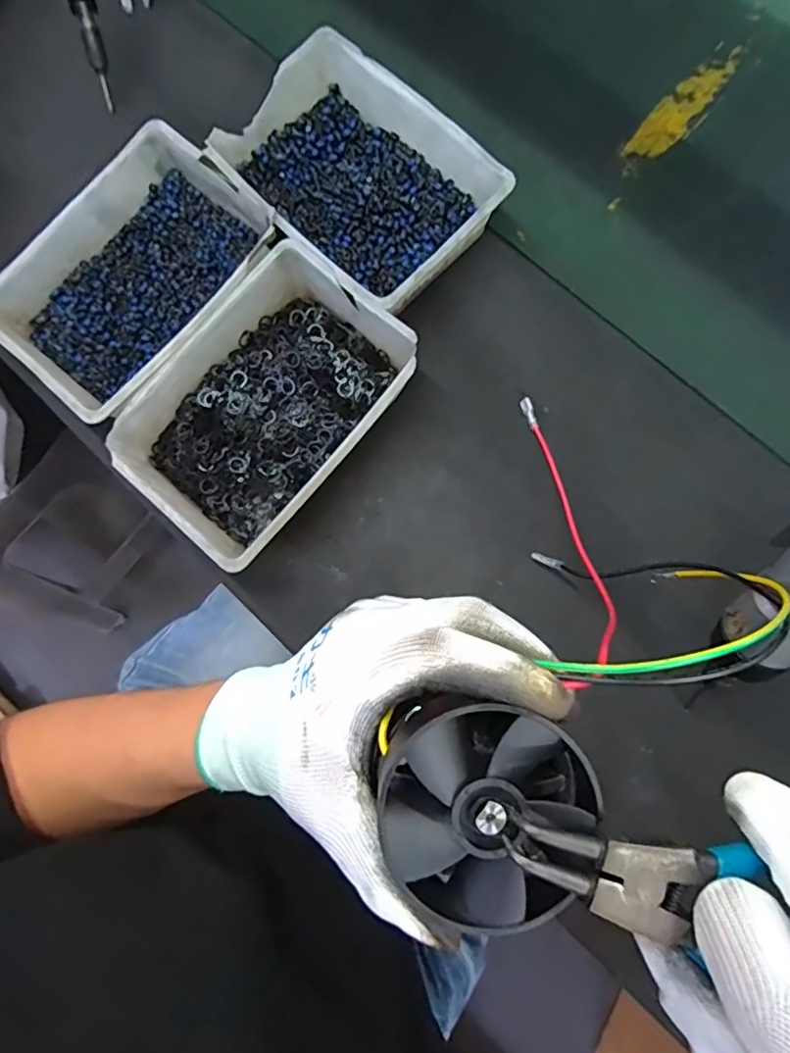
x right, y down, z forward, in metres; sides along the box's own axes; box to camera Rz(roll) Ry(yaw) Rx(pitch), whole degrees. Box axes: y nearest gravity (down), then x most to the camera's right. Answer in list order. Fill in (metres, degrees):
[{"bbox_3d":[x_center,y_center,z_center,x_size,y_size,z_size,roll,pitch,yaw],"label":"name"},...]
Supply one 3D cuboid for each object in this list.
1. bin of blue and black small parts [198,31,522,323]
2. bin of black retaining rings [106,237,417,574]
[{"bbox_3d":[-0.029,-0.267,0.454,0.143,0.054,0.204,-44,81,-8],"label":"bin of blue and black small parts"},{"bbox_3d":[-0.092,-0.085,0.418,0.142,0.053,0.199,40,81,8],"label":"bin of black retaining rings"}]

